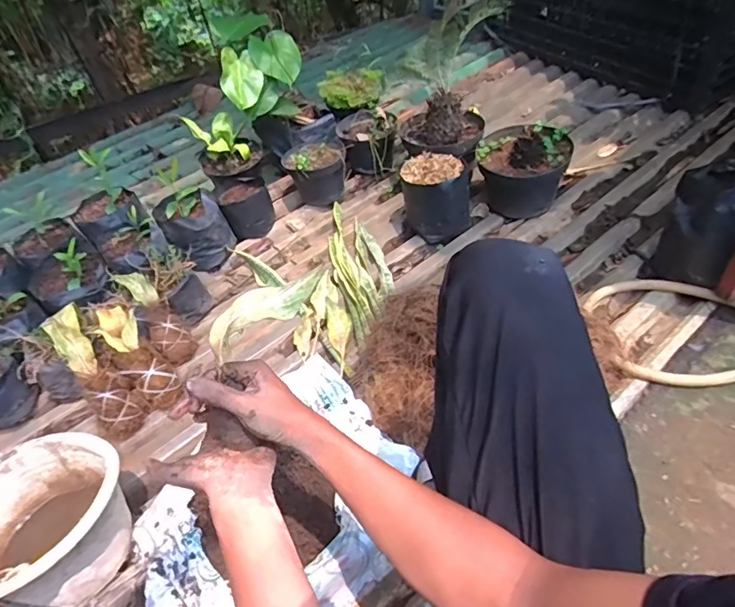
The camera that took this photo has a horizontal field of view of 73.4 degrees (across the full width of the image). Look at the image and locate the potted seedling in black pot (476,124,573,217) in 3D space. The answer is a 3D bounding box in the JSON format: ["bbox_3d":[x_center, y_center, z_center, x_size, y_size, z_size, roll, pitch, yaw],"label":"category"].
[{"bbox_3d":[0.384,-0.331,1.241,0.215,0.184,0.181,14,51,17],"label":"potted seedling in black pot"}]

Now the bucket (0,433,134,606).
[{"bbox_3d":[-0.482,0.330,0.736,0.234,0.167,0.227,-2,48,3],"label":"bucket"}]

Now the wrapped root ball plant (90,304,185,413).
[{"bbox_3d":[-0.451,0.095,0.957,0.075,0.066,0.243,-35,88,-23],"label":"wrapped root ball plant"}]

